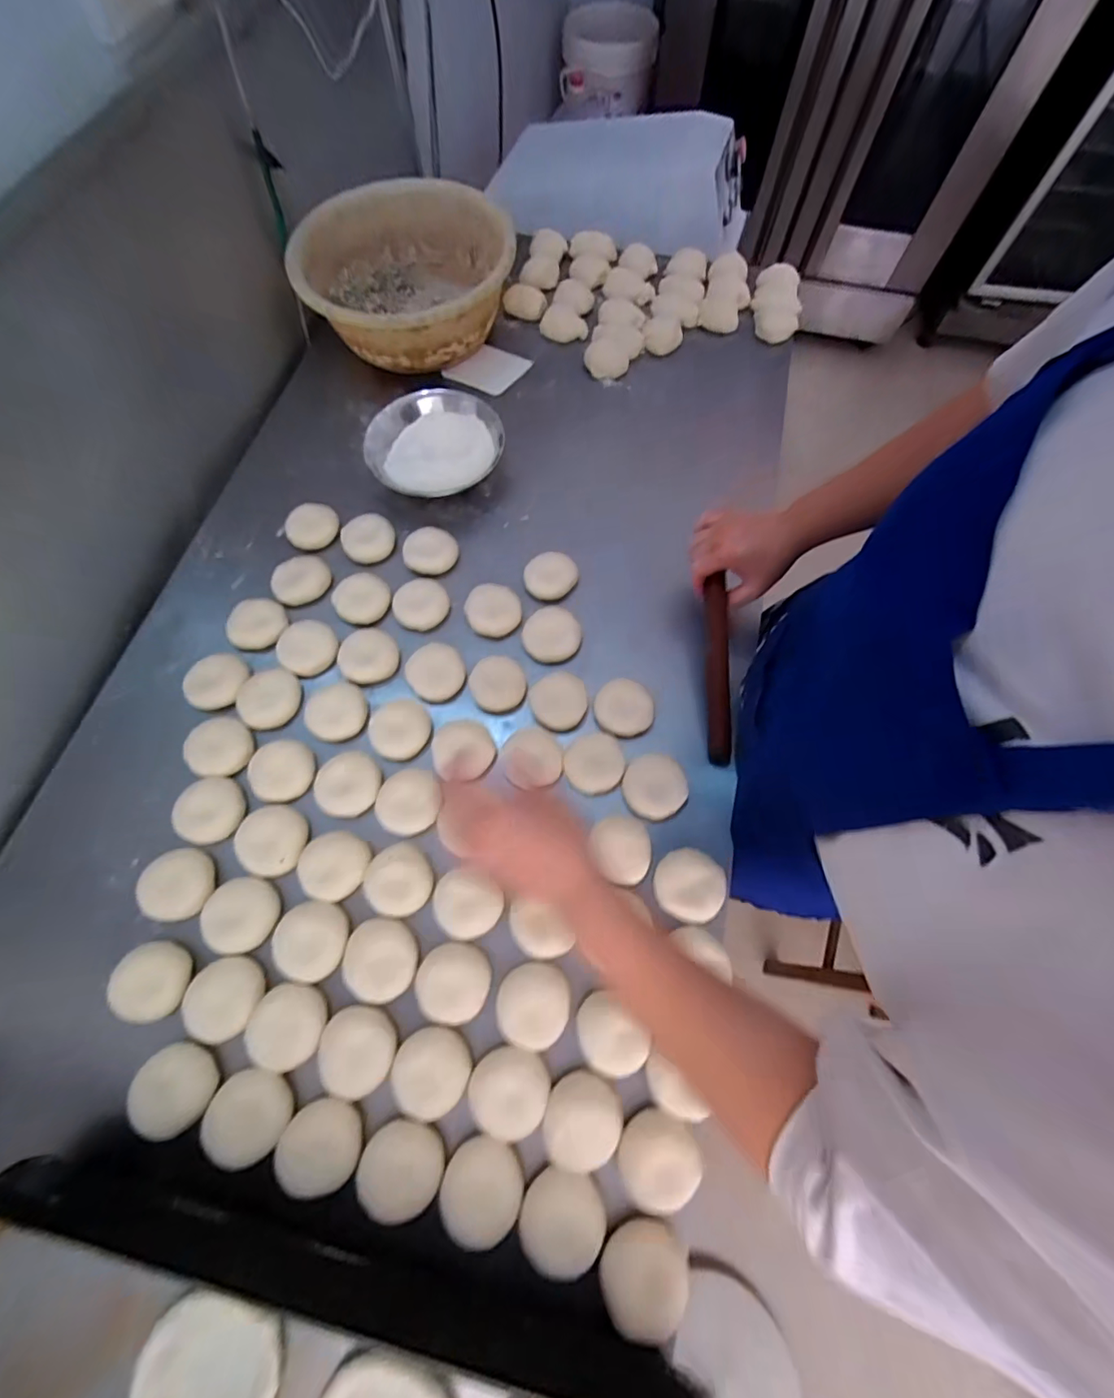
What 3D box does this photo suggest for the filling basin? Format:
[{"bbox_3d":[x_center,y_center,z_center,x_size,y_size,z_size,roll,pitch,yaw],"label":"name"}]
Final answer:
[{"bbox_3d":[-0.231,-0.654,0.793,0.325,0.144,0.322,-10,69,-3],"label":"filling basin"}]

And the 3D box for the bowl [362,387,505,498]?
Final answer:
[{"bbox_3d":[-0.173,-0.359,0.718,0.186,0.052,0.175,0,69,1],"label":"bowl"}]

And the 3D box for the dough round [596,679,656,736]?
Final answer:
[{"bbox_3d":[0.080,0.009,0.597,0.067,0.023,0.066,0,69,1],"label":"dough round"}]

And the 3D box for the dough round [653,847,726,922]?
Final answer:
[{"bbox_3d":[0.139,0.195,0.523,0.068,0.021,0.069,23,71,9],"label":"dough round"}]

